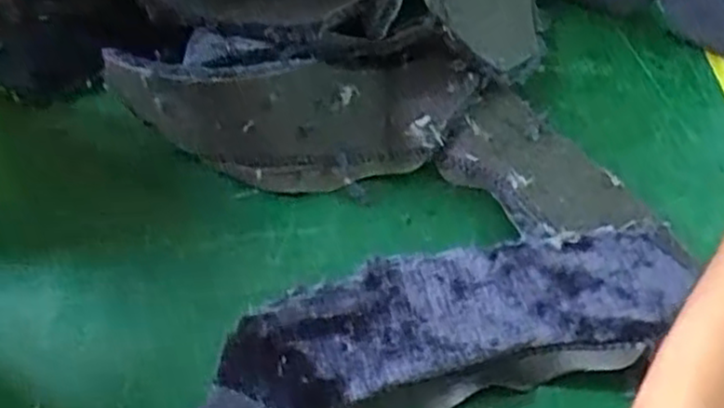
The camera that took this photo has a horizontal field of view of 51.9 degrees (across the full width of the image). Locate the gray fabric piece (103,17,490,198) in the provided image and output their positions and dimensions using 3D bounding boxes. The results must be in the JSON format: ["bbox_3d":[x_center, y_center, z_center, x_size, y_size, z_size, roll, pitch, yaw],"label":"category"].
[{"bbox_3d":[-0.043,-0.071,0.568,0.266,0.103,0.086,-12,55,-7],"label":"gray fabric piece"}]

